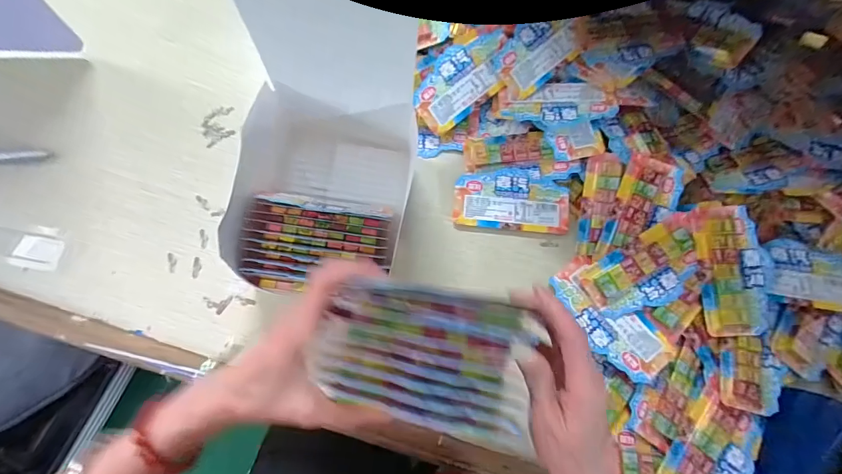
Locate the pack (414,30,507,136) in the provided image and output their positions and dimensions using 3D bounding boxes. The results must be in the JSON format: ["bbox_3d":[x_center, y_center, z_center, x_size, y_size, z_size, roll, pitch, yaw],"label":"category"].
[{"bbox_3d":[0.053,-0.201,0.476,0.138,0.006,0.076,-39,99,2],"label":"pack"}]

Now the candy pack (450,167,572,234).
[{"bbox_3d":[0.115,-0.048,0.469,0.143,0.009,0.079,6,73,-3],"label":"candy pack"}]

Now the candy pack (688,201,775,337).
[{"bbox_3d":[0.360,0.033,0.423,0.082,0.016,0.149,-4,74,-6],"label":"candy pack"}]

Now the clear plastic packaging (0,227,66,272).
[{"bbox_3d":[-0.469,0.006,0.412,0.126,0.012,0.037,14,73,0],"label":"clear plastic packaging"}]

